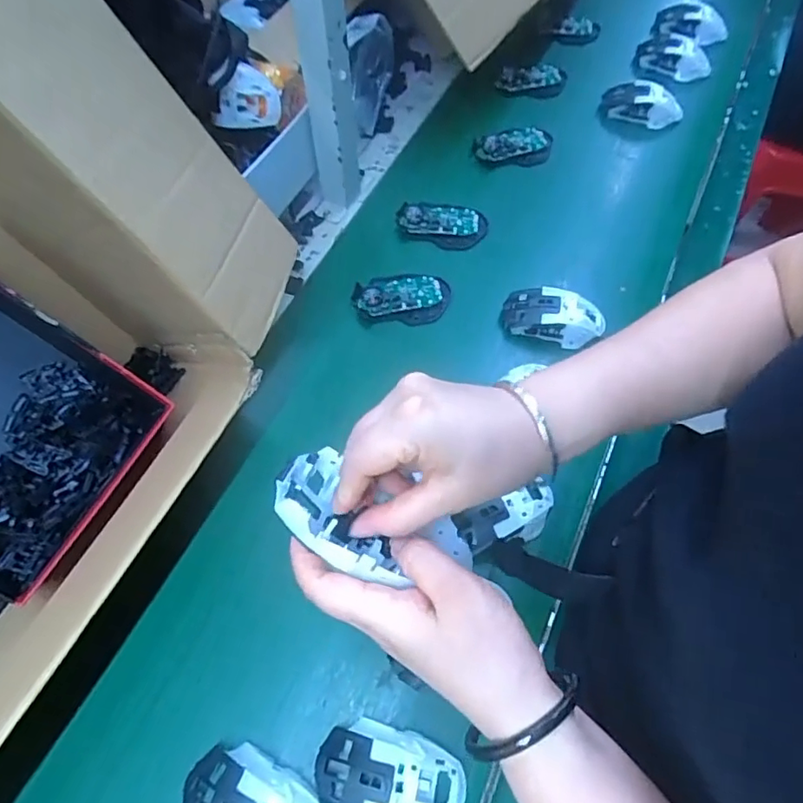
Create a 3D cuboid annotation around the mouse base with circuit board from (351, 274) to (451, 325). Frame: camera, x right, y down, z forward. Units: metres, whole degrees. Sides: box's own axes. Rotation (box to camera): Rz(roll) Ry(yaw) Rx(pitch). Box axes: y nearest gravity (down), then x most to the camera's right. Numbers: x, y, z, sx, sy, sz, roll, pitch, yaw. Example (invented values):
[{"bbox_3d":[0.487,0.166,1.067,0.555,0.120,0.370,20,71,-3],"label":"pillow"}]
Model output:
[{"bbox_3d":[-0.001,-0.129,0.668,0.113,0.018,0.073,3,62,2],"label":"mouse base with circuit board"}]

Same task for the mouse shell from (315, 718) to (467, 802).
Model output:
[{"bbox_3d":[-0.009,0.293,0.434,0.113,0.035,0.064,14,63,7],"label":"mouse shell"}]

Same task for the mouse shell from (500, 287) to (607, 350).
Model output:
[{"bbox_3d":[0.175,-0.098,0.636,0.111,0.033,0.054,13,63,7],"label":"mouse shell"}]

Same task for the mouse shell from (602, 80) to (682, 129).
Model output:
[{"bbox_3d":[0.360,-0.446,0.826,0.118,0.033,0.068,24,65,12],"label":"mouse shell"}]

